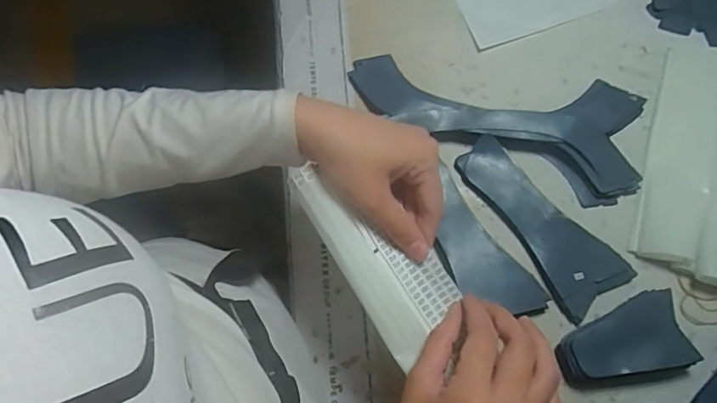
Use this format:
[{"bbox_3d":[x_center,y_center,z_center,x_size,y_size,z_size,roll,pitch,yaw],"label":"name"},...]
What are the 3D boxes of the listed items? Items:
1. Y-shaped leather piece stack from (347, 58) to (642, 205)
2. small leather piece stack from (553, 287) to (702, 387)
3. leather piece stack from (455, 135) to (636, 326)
[{"bbox_3d":[0.121,-0.070,0.471,0.261,0.025,0.105,10,78,4],"label":"Y-shaped leather piece stack"},{"bbox_3d":[0.214,0.119,0.422,0.096,0.034,0.065,-19,77,-3],"label":"small leather piece stack"},{"bbox_3d":[0.154,0.019,0.453,0.063,0.019,0.169,-40,79,-7],"label":"leather piece stack"}]

